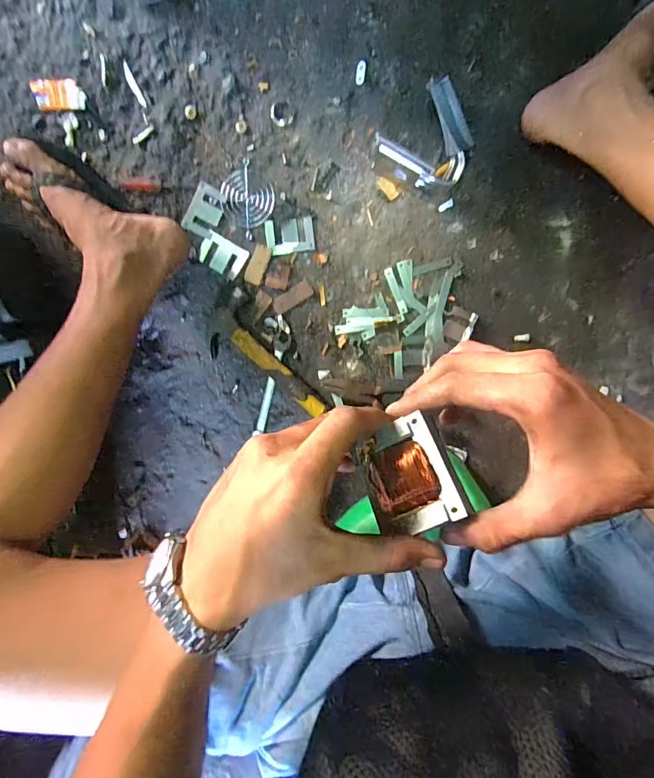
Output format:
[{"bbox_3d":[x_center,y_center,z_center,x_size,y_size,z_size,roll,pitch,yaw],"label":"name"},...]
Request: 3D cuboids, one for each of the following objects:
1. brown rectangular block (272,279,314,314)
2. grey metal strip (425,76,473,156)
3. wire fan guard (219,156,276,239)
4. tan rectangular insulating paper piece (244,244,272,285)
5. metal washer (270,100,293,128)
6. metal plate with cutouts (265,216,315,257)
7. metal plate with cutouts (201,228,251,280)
[{"bbox_3d":[-0.048,-0.128,0.610,0.060,0.004,0.021,-32,96,5],"label":"brown rectangular block"},{"bbox_3d":[0.147,-0.324,0.517,0.031,0.004,0.081,-18,118,19],"label":"grey metal strip"},{"bbox_3d":[-0.109,-0.258,0.597,0.076,0.005,0.073,42,96,-4],"label":"wire fan guard"},{"bbox_3d":[-0.096,-0.173,0.607,0.023,0.004,0.053,21,97,-2],"label":"tan rectangular insulating paper piece"},{"bbox_3d":[-0.061,-0.371,0.586,0.031,0.004,0.033,4,98,0],"label":"metal washer"},{"bbox_3d":[-0.050,-0.210,0.601,0.064,0.004,0.047,-7,97,2],"label":"metal plate with cutouts"},{"bbox_3d":[-0.145,-0.186,0.610,0.063,0.004,0.044,31,97,-3],"label":"metal plate with cutouts"}]

